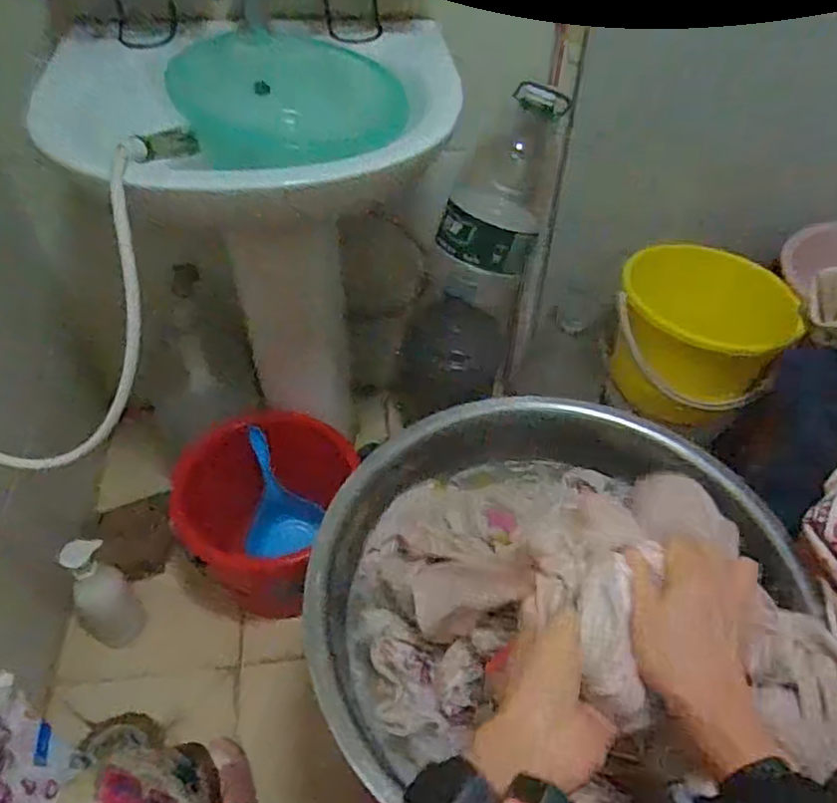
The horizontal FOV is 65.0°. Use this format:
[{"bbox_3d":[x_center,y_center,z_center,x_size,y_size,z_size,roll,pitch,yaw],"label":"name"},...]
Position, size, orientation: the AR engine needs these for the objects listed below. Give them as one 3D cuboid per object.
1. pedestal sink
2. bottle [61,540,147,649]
[{"bbox_3d":[-0.222,-0.206,1.074,0.498,0.666,0.342,3,47,-1],"label":"pedestal sink"},{"bbox_3d":[-0.488,0.300,1.014,0.080,0.234,0.062,-24,53,-23],"label":"bottle"}]

